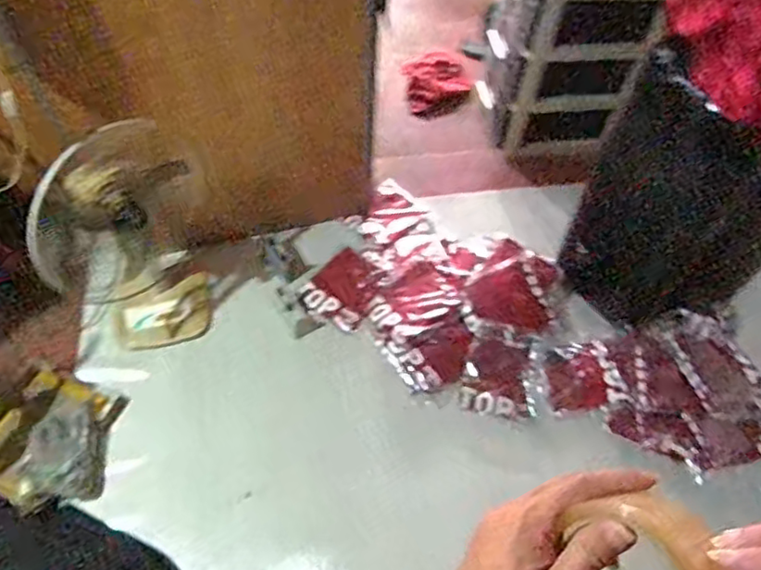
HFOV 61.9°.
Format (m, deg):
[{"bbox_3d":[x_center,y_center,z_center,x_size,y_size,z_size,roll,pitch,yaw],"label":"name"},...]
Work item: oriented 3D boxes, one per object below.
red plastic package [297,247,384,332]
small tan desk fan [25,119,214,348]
[{"bbox_3d":[-0.091,0.005,1.750,0.196,0.035,0.226,31,61,17],"label":"red plastic package"},{"bbox_3d":[-0.594,-0.112,1.538,0.417,0.508,0.308,-18,59,-14],"label":"small tan desk fan"}]

